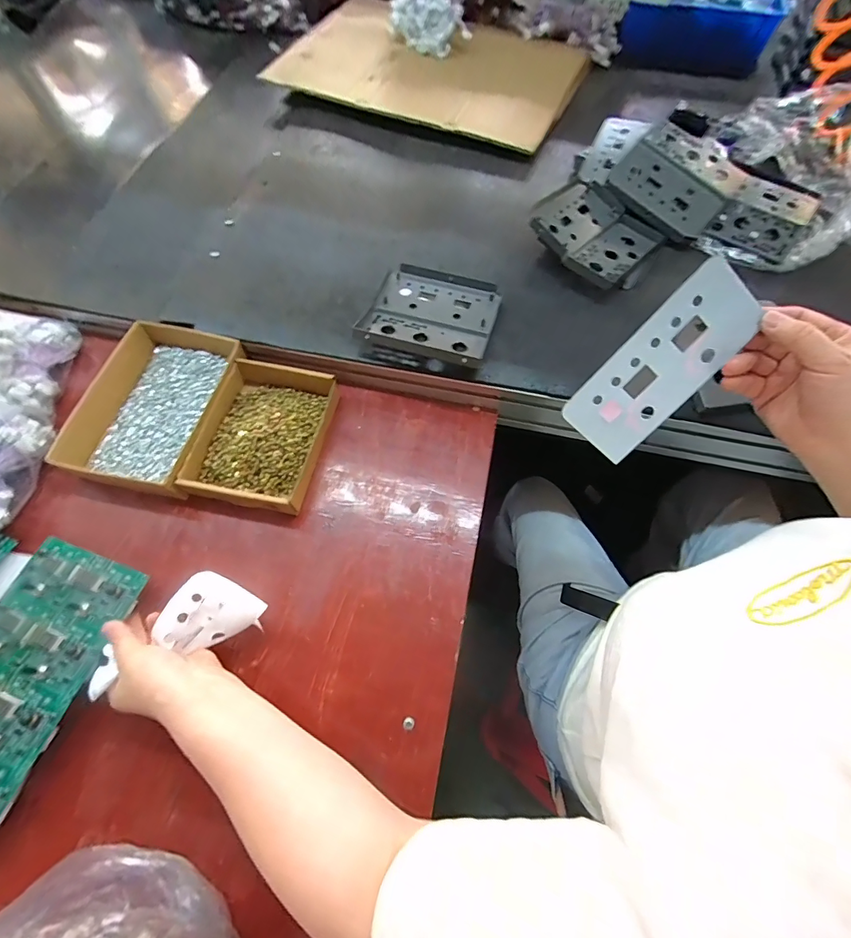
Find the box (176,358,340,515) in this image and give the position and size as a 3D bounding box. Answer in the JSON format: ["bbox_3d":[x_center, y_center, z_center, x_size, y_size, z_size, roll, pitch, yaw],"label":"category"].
[{"bbox_3d":[-0.199,-0.043,0.505,0.140,0.043,0.183,14,66,5],"label":"box"}]

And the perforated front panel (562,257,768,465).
[{"bbox_3d":[0.187,-0.080,0.329,0.072,0.004,0.152,38,108,-13],"label":"perforated front panel"}]

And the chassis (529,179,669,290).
[{"bbox_3d":[0.240,-0.329,0.579,0.160,0.046,0.170,42,71,16],"label":"chassis"}]

